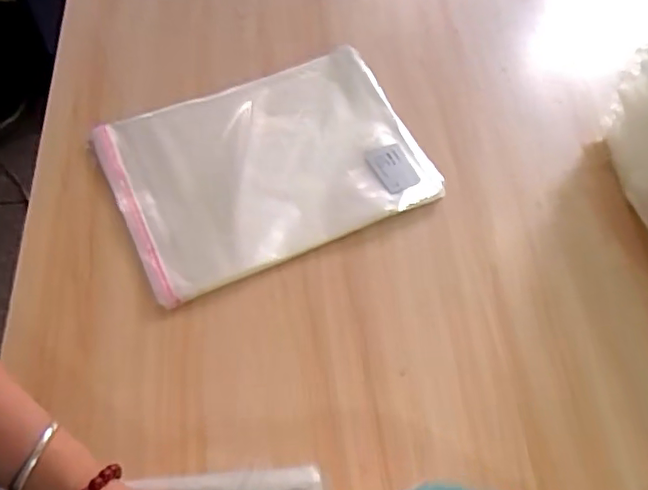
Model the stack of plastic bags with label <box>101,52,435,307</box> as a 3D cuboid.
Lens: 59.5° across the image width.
[{"bbox_3d":[-0.063,-0.096,0.664,0.349,0.021,0.244,-22,63,-16],"label":"stack of plastic bags with label"}]

